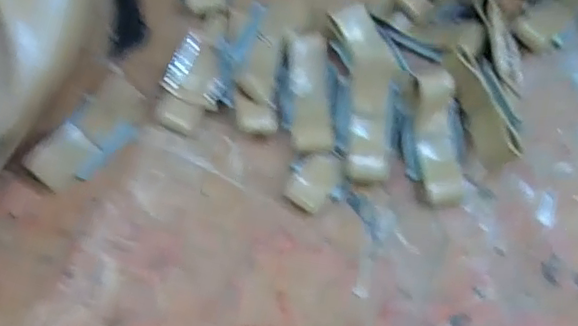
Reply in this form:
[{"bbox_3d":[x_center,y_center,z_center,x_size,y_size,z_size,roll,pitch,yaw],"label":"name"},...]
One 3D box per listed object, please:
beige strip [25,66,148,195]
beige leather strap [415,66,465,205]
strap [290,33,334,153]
[{"bbox_3d":[-0.102,-0.014,0.319,0.030,0.009,0.067,36,78,11],"label":"beige strip"},{"bbox_3d":[0.074,-0.012,0.309,0.020,0.012,0.067,-5,90,0],"label":"beige leather strap"},{"bbox_3d":[0.011,-0.038,0.318,0.020,0.008,0.065,-1,74,1],"label":"strap"}]

